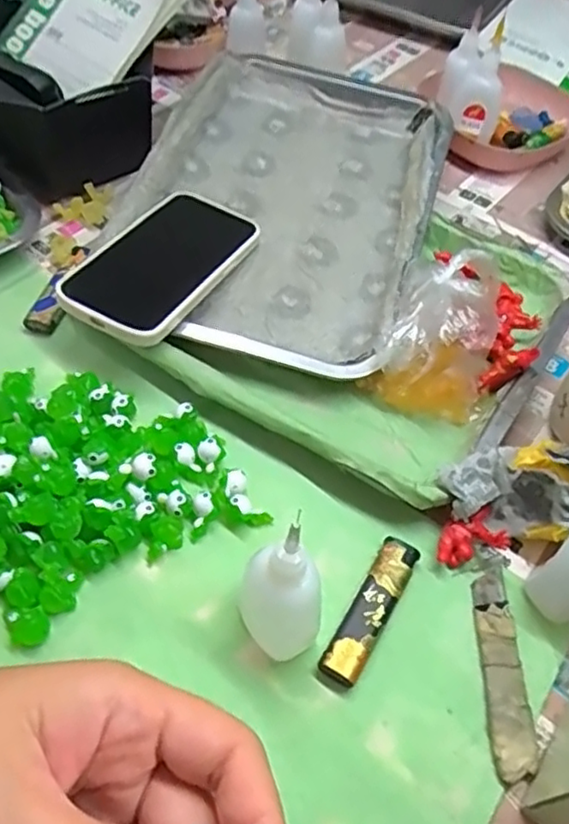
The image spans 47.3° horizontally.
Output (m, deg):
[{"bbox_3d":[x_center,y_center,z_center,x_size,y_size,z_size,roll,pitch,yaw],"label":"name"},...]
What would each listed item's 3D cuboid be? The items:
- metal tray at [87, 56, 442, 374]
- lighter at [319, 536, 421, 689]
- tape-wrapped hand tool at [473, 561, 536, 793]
[{"bbox_3d":[0.004,-0.170,0.501,0.214,0.033,0.329,16,54,8],"label":"metal tray"},{"bbox_3d":[0.044,0.098,0.325,0.019,0.011,0.081,27,56,15],"label":"lighter"},{"bbox_3d":[0.105,0.123,0.315,0.020,0.005,0.098,5,53,-1],"label":"tape-wrapped hand tool"}]

